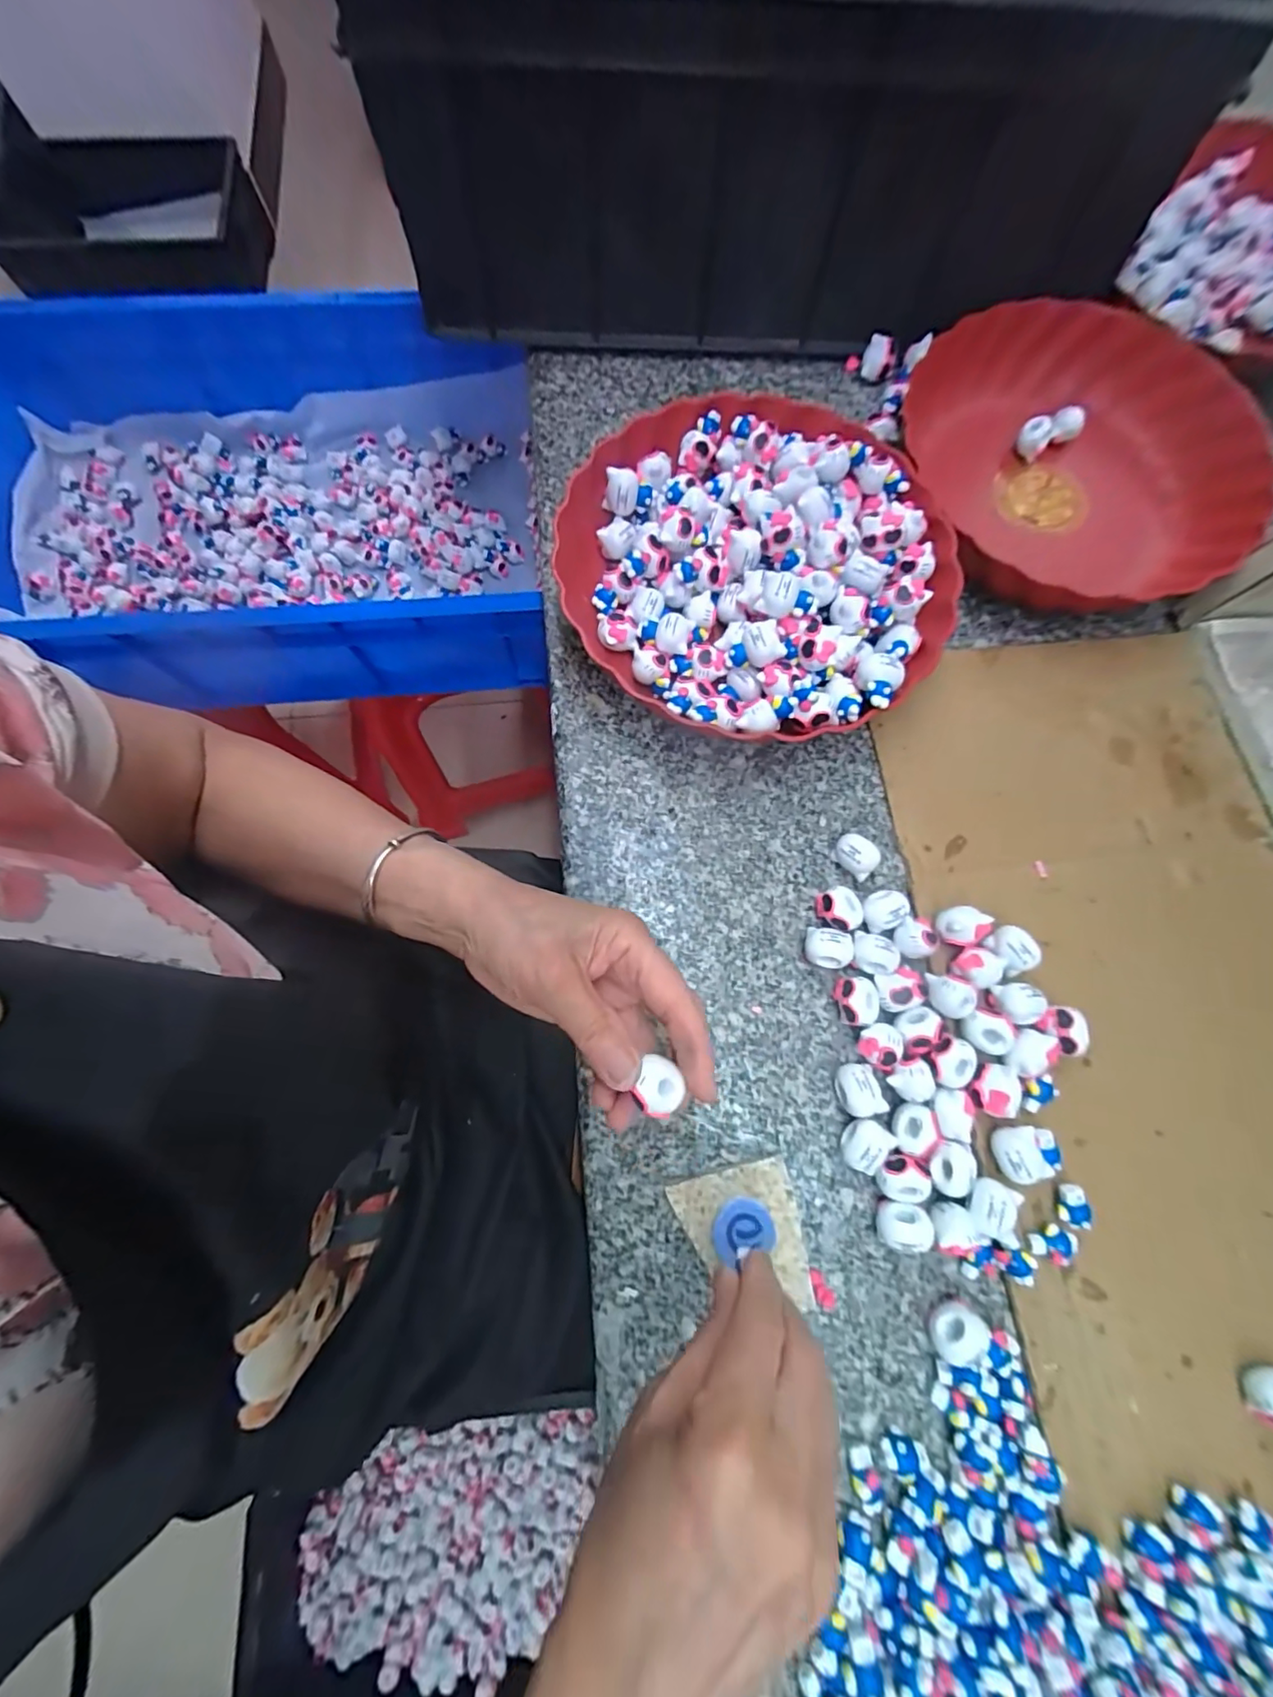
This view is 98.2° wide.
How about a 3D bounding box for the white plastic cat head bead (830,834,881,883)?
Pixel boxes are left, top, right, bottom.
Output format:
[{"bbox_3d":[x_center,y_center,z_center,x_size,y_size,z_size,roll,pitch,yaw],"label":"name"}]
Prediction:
[{"bbox_3d":[0.131,0.004,0.329,0.025,0.021,0.020,43,80,10],"label":"white plastic cat head bead"}]

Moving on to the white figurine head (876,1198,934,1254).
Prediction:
[{"bbox_3d":[0.134,0.191,0.281,0.024,0.021,0.020,13,76,3],"label":"white figurine head"}]

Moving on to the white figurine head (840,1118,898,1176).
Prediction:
[{"bbox_3d":[0.118,0.154,0.289,0.020,0.022,0.024,40,79,9],"label":"white figurine head"}]

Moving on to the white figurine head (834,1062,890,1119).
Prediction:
[{"bbox_3d":[0.117,0.129,0.296,0.022,0.022,0.025,-16,77,-4],"label":"white figurine head"}]

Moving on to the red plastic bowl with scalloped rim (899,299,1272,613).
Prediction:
[{"bbox_3d":[0.314,-0.280,0.387,0.198,0.049,0.205,0,76,0],"label":"red plastic bowl with scalloped rim"}]

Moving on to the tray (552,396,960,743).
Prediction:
[{"bbox_3d":[0.076,-0.173,0.353,0.213,0.057,0.228,-37,79,-9],"label":"tray"}]

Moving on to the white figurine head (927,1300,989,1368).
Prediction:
[{"bbox_3d":[0.156,0.237,0.271,0.022,0.018,0.026,38,79,9],"label":"white figurine head"}]

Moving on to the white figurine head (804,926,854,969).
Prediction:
[{"bbox_3d":[0.109,0.057,0.315,0.027,0.021,0.021,4,76,1],"label":"white figurine head"}]

